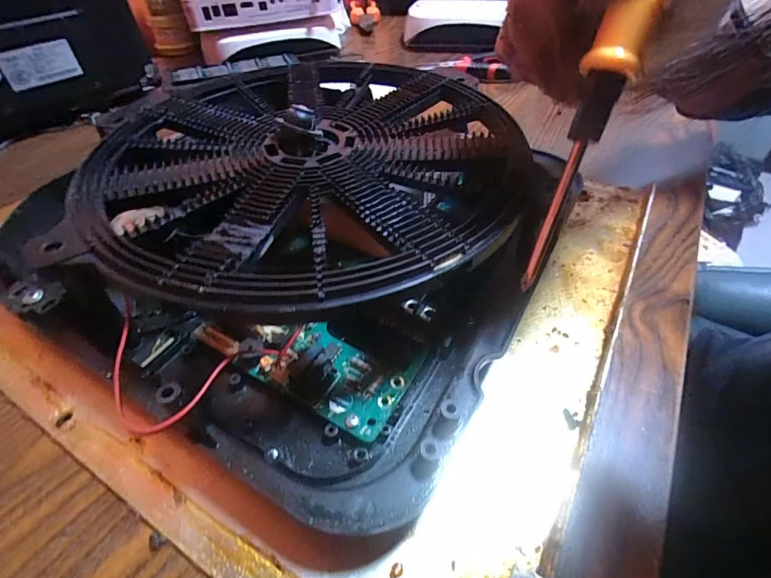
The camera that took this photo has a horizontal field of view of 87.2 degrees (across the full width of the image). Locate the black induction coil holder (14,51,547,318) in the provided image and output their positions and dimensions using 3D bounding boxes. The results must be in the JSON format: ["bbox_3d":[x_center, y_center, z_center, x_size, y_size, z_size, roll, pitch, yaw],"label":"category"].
[{"bbox_3d":[-0.042,-0.077,0.221,0.222,0.017,0.229,0,48,0],"label":"black induction coil holder"}]

